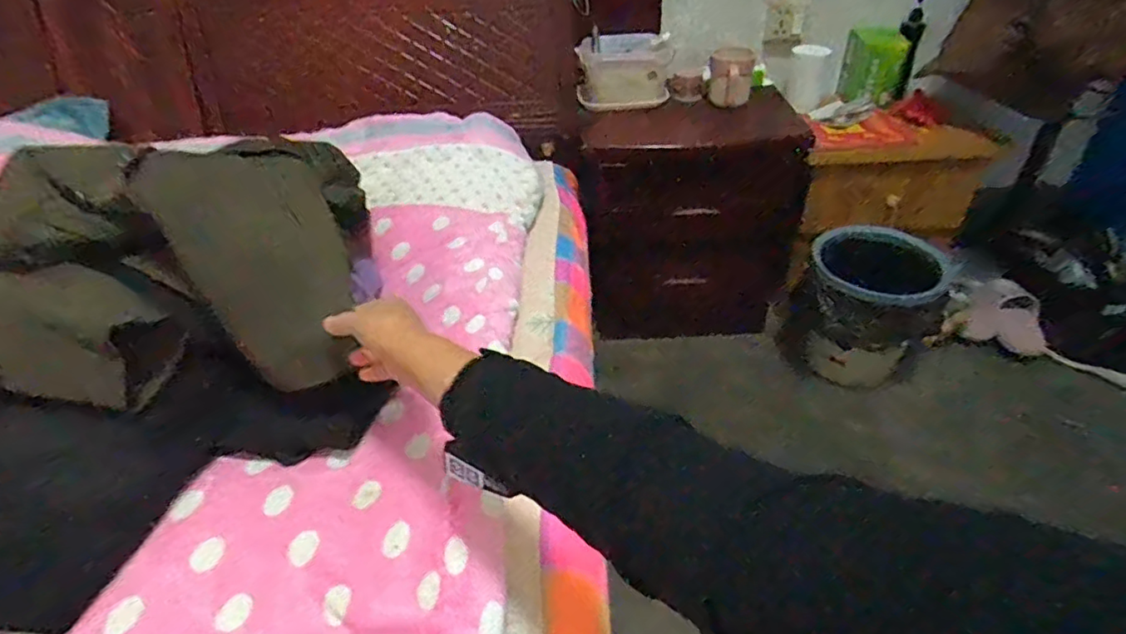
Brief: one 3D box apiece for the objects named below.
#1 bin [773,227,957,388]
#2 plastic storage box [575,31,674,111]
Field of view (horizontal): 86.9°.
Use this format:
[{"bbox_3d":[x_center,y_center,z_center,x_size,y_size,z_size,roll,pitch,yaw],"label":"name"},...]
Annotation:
[{"bbox_3d":[0.665,-0.035,1.306,0.269,0.291,0.269,29,48,33],"label":"bin"},{"bbox_3d":[0.131,-0.525,1.279,0.200,0.136,0.074,-2,38,0],"label":"plastic storage box"}]

